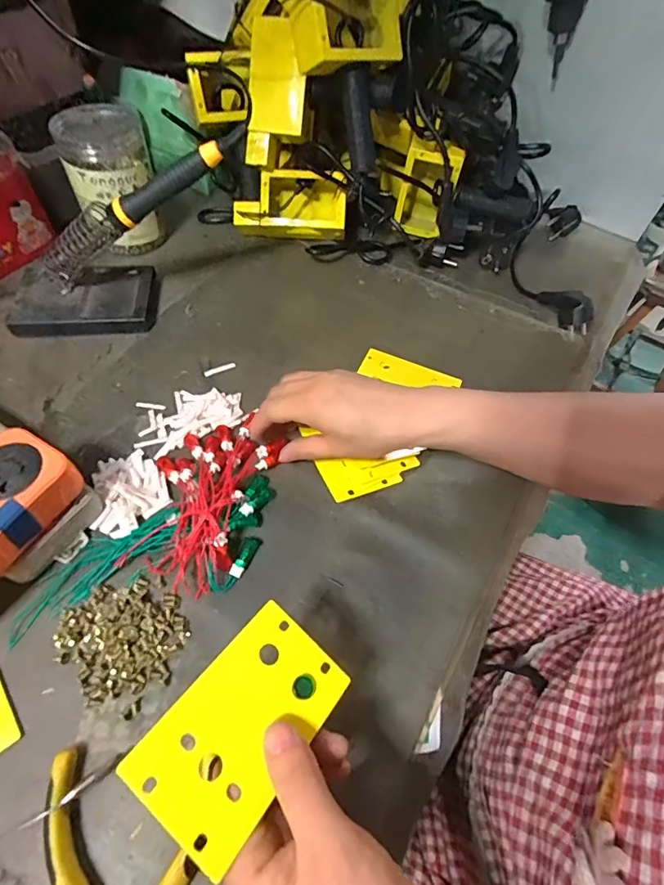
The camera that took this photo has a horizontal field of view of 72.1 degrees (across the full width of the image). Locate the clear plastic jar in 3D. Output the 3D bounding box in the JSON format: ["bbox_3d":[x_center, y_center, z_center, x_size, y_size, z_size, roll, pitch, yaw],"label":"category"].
[{"bbox_3d":[-0.237,-0.283,0.504,0.088,0.127,0.079,-30,62,-21],"label":"clear plastic jar"}]

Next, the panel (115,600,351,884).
[{"bbox_3d":[-0.039,0.129,0.213,0.058,0.004,0.096,42,50,7],"label":"panel"}]

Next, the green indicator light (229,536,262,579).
[{"bbox_3d":[-0.063,0.083,0.333,0.009,0.008,0.033,20,57,10],"label":"green indicator light"}]

